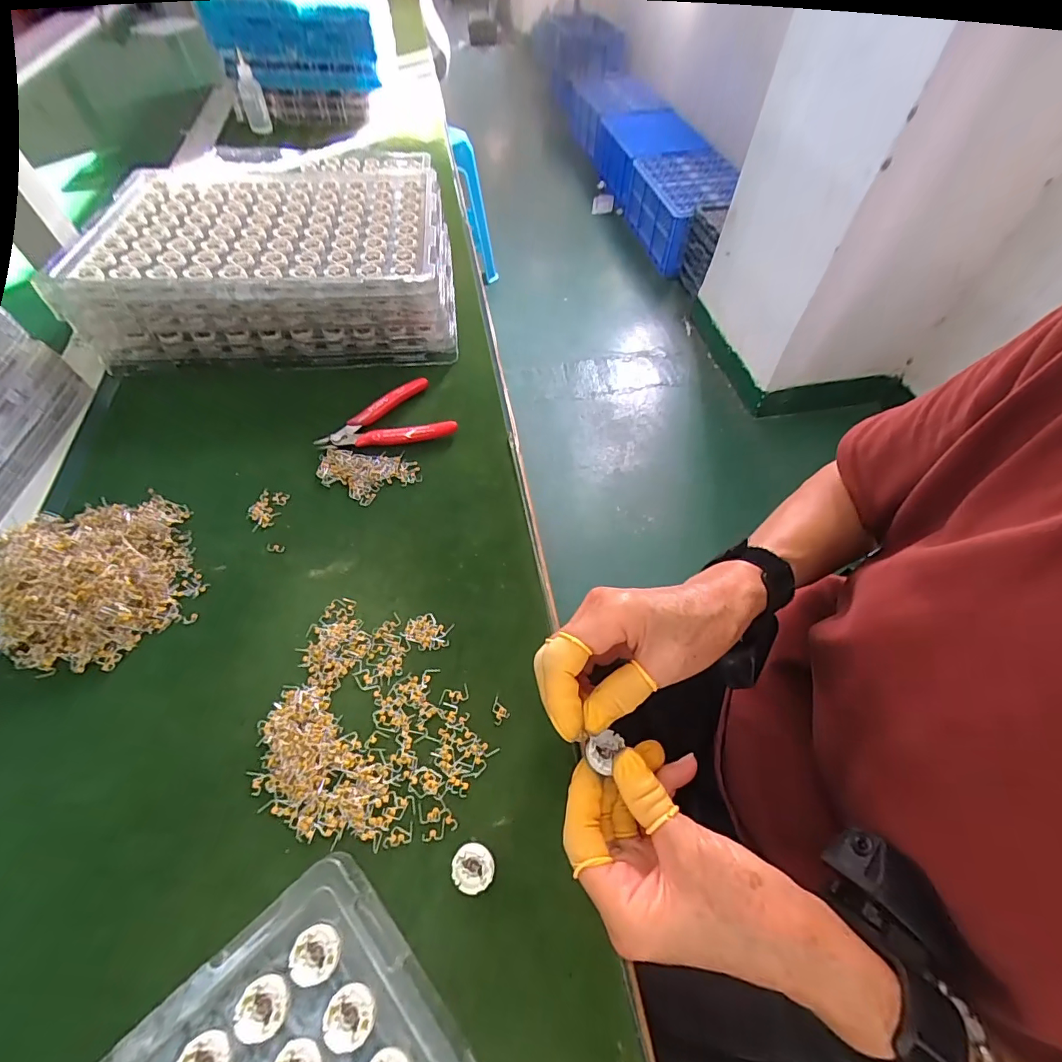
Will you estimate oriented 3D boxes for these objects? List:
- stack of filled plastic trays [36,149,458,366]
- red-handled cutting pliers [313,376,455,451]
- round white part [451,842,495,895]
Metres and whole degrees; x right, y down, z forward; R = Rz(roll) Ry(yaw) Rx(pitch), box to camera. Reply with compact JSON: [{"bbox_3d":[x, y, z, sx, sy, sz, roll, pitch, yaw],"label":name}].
[{"bbox_3d":[-0.268,-0.297,0.533,0.345,0.088,0.257,-4,56,-5],"label":"stack of filled plastic trays"},{"bbox_3d":[-0.141,-0.111,0.456,0.123,0.013,0.074,-12,57,-10],"label":"red-handled cutting pliers"},{"bbox_3d":[-0.032,0.188,0.264,0.023,0.012,0.022,1,55,-1],"label":"round white part"}]

